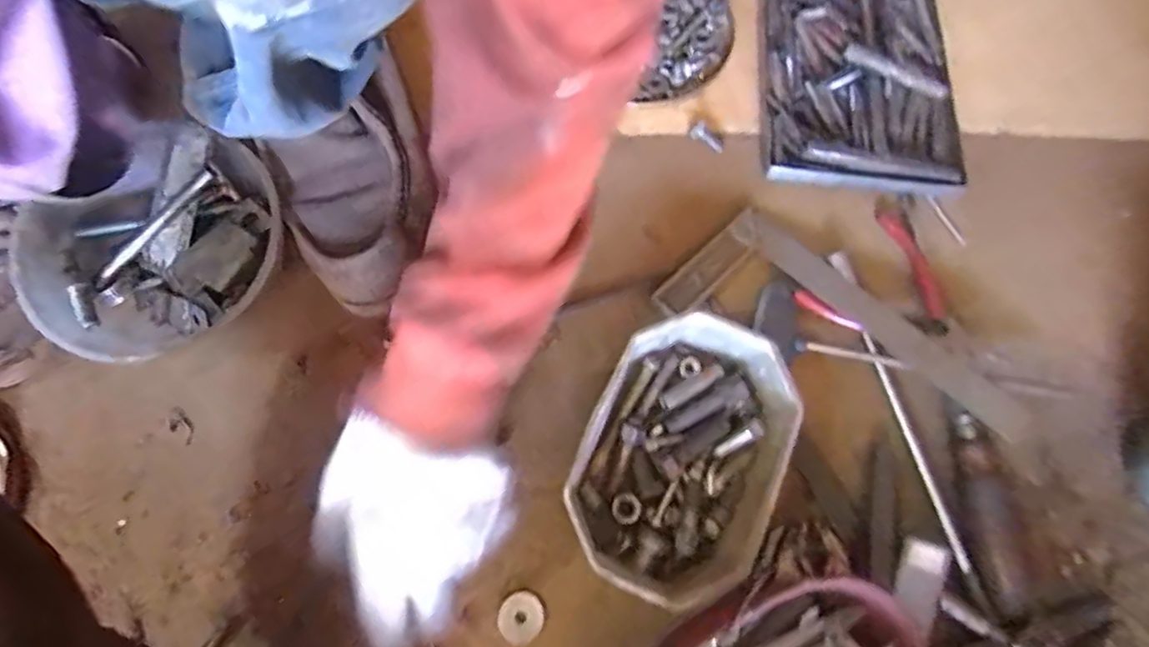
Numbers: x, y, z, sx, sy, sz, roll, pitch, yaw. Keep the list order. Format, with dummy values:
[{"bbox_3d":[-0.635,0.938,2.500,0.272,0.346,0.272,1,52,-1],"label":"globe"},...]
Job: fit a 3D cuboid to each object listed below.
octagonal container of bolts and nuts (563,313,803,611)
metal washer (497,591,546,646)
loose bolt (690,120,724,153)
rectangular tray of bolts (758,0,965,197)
[{"bbox_3d":[0.074,0.091,0.393,0.132,0.062,0.179,20,69,5],"label":"octagonal container of bolts and nuts"},{"bbox_3d":[-0.037,0.201,0.391,0.031,0.005,0.030,1,69,-2],"label":"metal washer"},{"bbox_3d":[0.115,-0.161,0.497,0.013,0.007,0.034,-35,74,-15],"label":"loose bolt"},{"bbox_3d":[0.255,-0.233,0.523,0.171,0.034,0.254,4,68,-1],"label":"rectangular tray of bolts"}]

